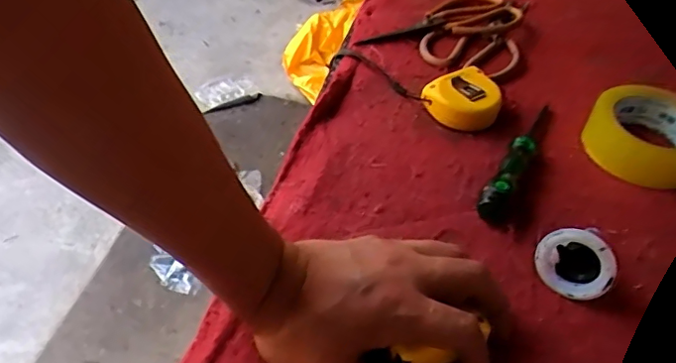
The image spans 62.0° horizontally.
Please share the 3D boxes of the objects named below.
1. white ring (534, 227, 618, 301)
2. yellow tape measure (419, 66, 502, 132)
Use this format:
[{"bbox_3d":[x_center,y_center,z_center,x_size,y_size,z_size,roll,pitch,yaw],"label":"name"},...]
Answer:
[{"bbox_3d":[0.176,0.060,0.417,0.055,0.056,0.009,52,39,13],"label":"white ring"},{"bbox_3d":[0.127,-0.081,0.566,0.071,0.028,0.070,-23,52,-4],"label":"yellow tape measure"}]

